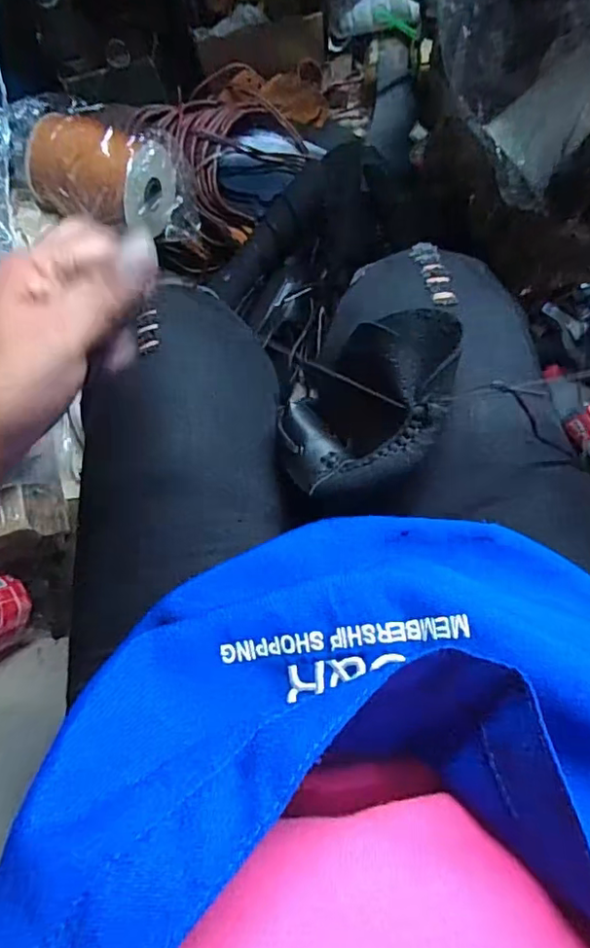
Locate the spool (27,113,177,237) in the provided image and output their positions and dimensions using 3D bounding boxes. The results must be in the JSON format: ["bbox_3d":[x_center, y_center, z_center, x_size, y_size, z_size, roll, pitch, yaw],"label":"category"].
[{"bbox_3d":[-0.226,-0.342,0.672,0.162,0.097,0.098,25,85,6],"label":"spool"}]

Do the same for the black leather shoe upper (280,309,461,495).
[{"bbox_3d":[0.043,-0.038,0.316,0.115,0.057,0.079,-43,82,-2],"label":"black leather shoe upper"}]

